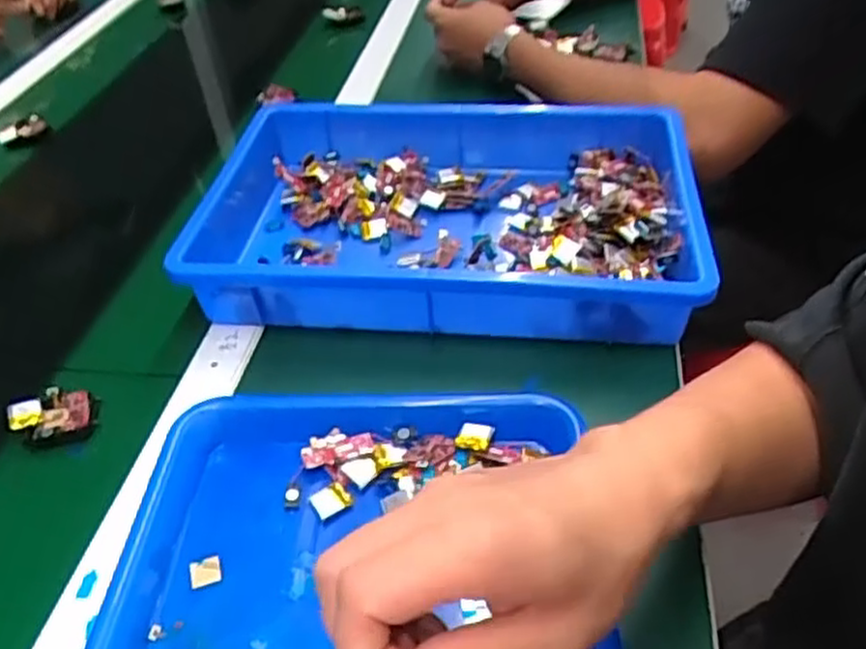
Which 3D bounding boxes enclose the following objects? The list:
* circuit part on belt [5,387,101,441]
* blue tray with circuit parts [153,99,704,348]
[{"bbox_3d":[-0.255,0.062,0.500,0.056,0.016,0.034,-7,59,-9],"label":"circuit part on belt"},{"bbox_3d":[0.002,-0.095,0.604,0.388,0.059,0.250,3,43,7],"label":"blue tray with circuit parts"}]

